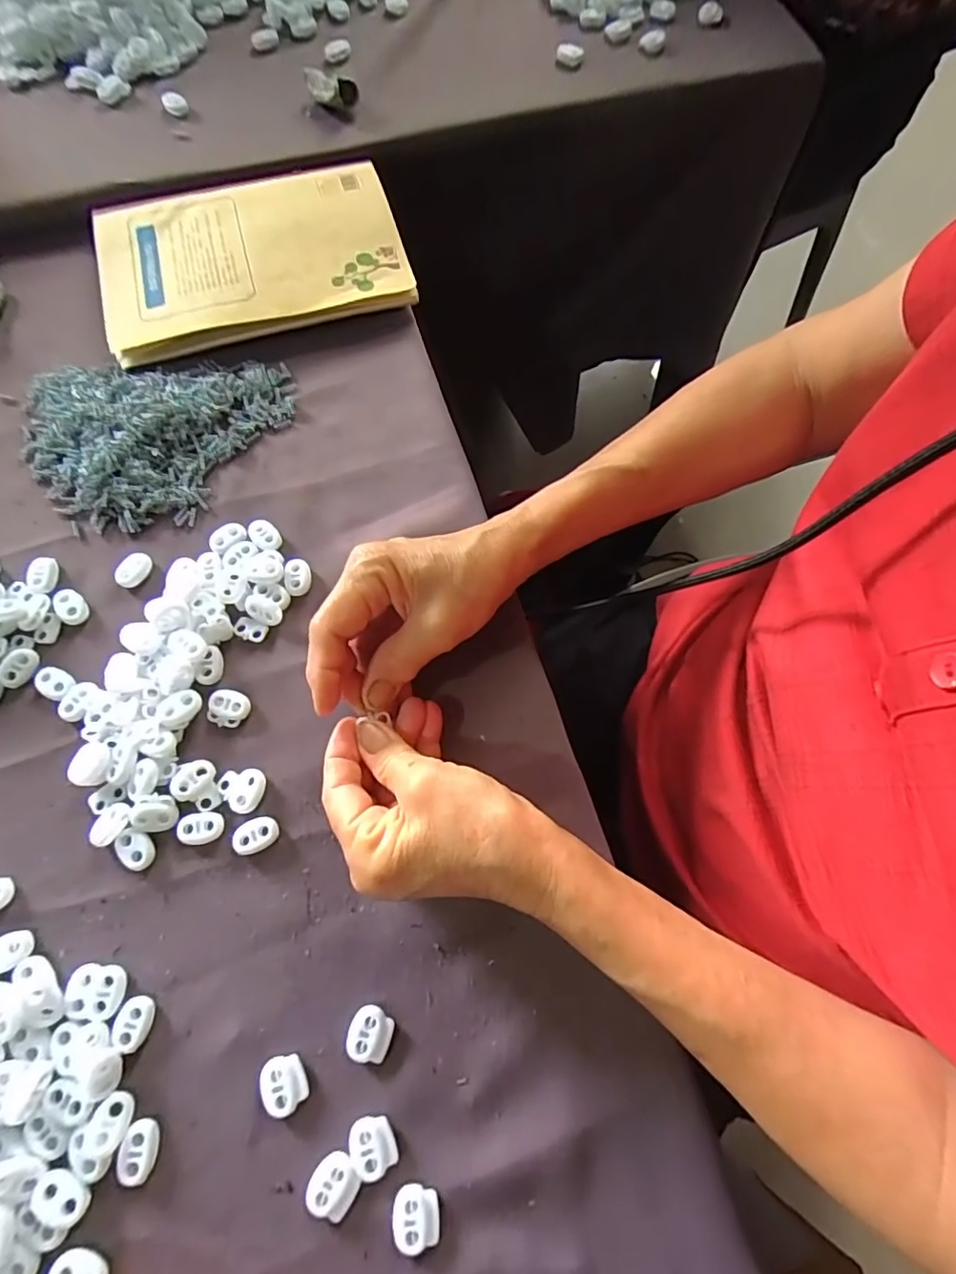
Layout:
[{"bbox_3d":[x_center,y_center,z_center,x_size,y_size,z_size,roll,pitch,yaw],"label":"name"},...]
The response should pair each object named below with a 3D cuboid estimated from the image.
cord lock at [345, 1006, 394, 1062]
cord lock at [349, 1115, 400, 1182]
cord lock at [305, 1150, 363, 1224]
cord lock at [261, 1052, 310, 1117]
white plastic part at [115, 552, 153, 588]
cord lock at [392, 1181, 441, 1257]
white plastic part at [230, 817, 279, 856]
[{"bbox_3d":[-0.049,0.183,0.256,0.020,0.006,0.021,13,72,4],"label":"cord lock"},{"bbox_3d":[-0.046,0.222,0.242,0.021,0.006,0.020,-6,72,-2],"label":"cord lock"},{"bbox_3d":[-0.062,0.236,0.238,0.020,0.007,0.021,29,74,9],"label":"cord lock"},{"bbox_3d":[-0.087,0.201,0.250,0.019,0.007,0.021,-25,73,-8],"label":"cord lock"},{"bbox_3d":[-0.203,-0.039,0.329,0.015,0.006,0.023,33,75,10],"label":"white plastic part"},{"bbox_3d":[-0.026,0.245,0.234,0.020,0.005,0.021,0,72,0],"label":"cord lock"},{"bbox_3d":[-0.113,0.101,0.282,0.022,0.005,0.015,-20,73,-7],"label":"white plastic part"}]

